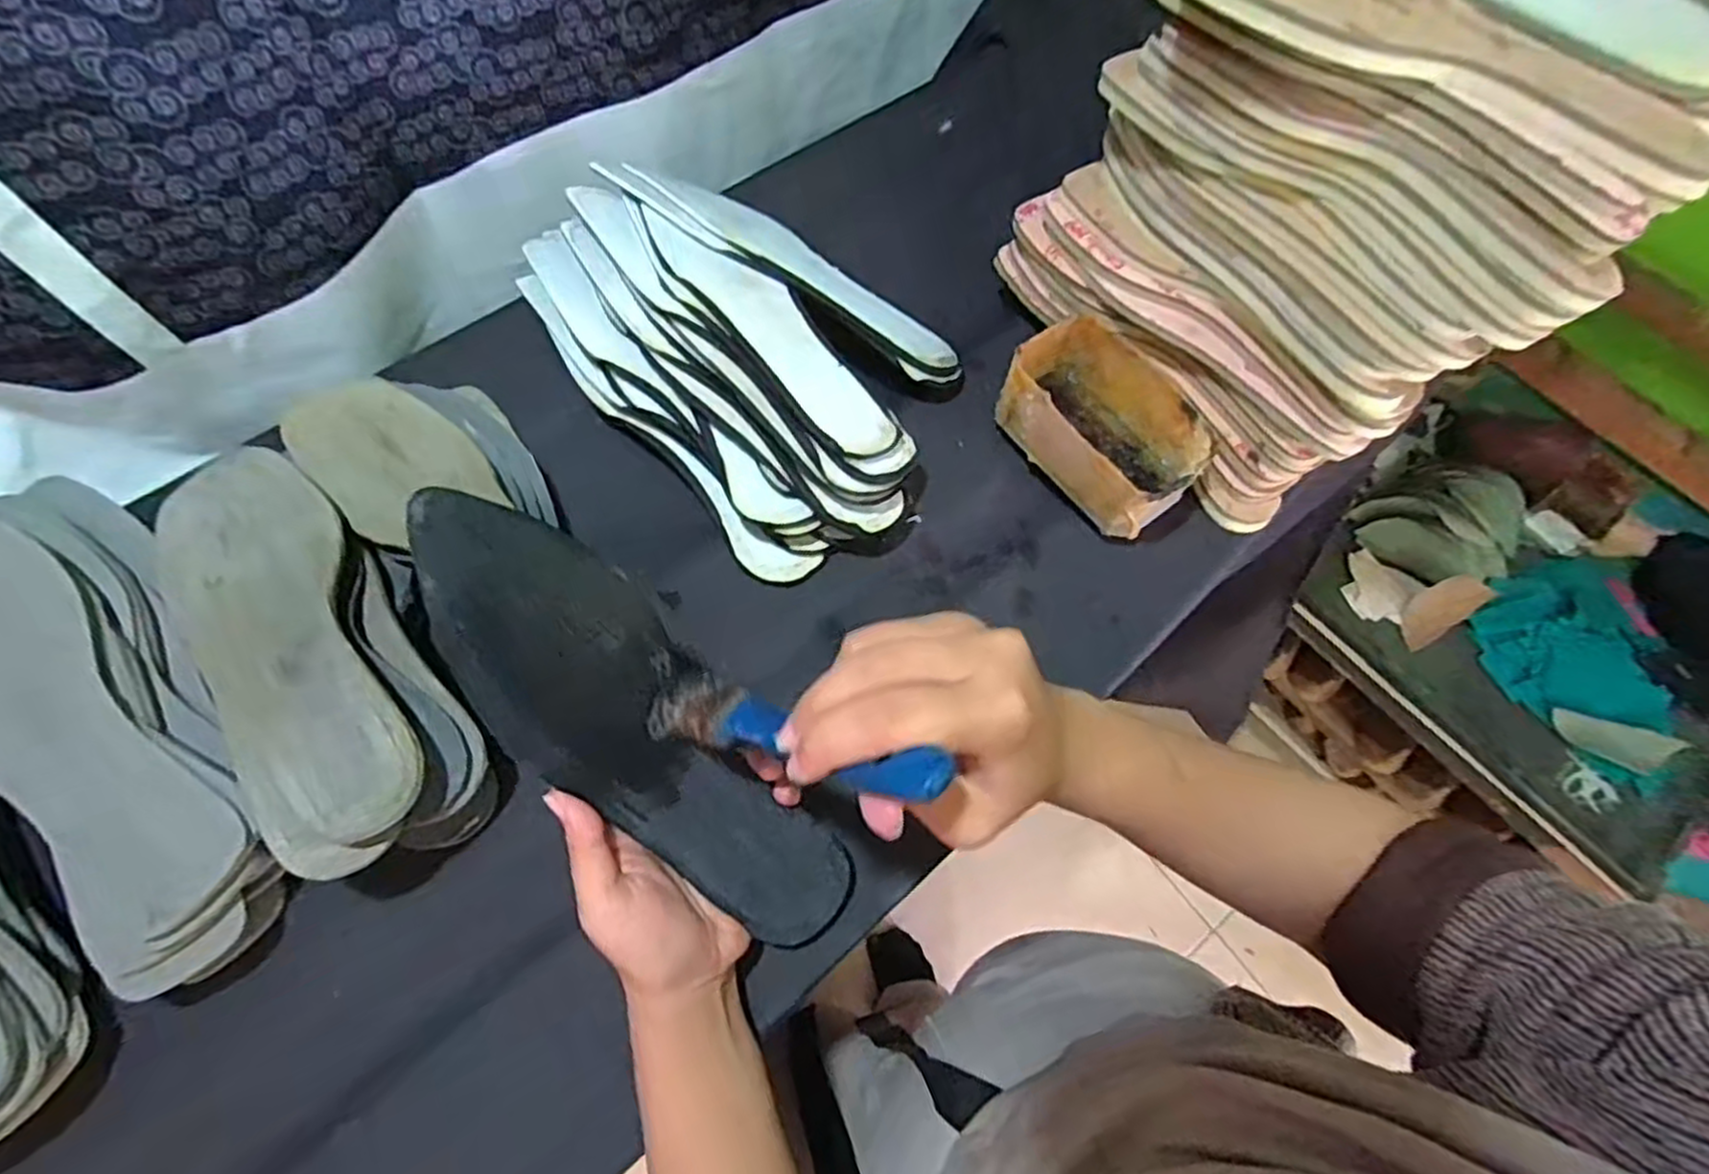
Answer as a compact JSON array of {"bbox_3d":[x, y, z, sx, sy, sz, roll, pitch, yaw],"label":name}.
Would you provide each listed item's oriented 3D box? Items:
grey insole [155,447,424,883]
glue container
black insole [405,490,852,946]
[{"bbox_3d":[-0.281,0.022,0.372,0.079,0.022,0.244,-33,66,-14],"label":"grey insole"},{"bbox_3d":[0.151,-0.097,0.477,0.073,0.066,0.127,-32,71,-16],"label":"glue container"},{"bbox_3d":[-0.091,0.067,0.332,0.074,0.008,0.252,-44,110,-20],"label":"black insole"}]

